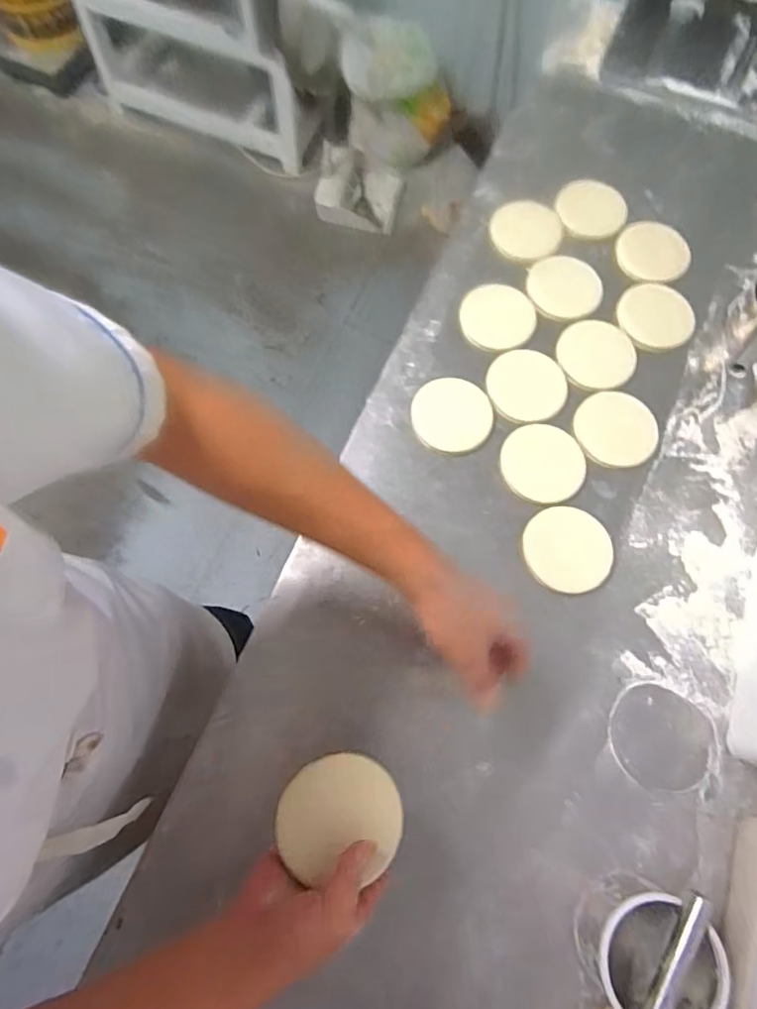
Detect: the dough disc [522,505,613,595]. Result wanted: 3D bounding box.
[{"bbox_3d":[0.219,0.052,0.640,0.104,0.007,0.097,0,72,-1],"label":"dough disc"}]

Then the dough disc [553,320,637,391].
[{"bbox_3d":[0.289,-0.198,0.726,0.109,0.007,0.096,-24,74,-9],"label":"dough disc"}]

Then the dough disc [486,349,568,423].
[{"bbox_3d":[0.192,-0.152,0.711,0.101,0.007,0.098,0,72,-1],"label":"dough disc"}]

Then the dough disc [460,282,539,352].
[{"bbox_3d":[0.159,-0.251,0.742,0.097,0.008,0.101,0,72,-1],"label":"dough disc"}]

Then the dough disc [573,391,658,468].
[{"bbox_3d":[0.299,-0.095,0.695,0.107,0.008,0.098,0,72,-1],"label":"dough disc"}]

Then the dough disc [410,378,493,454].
[{"bbox_3d":[0.092,-0.112,0.692,0.098,0.006,0.098,0,72,-1],"label":"dough disc"}]

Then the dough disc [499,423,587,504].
[{"bbox_3d":[0.201,-0.051,0.676,0.103,0.007,0.098,0,72,-1],"label":"dough disc"}]

